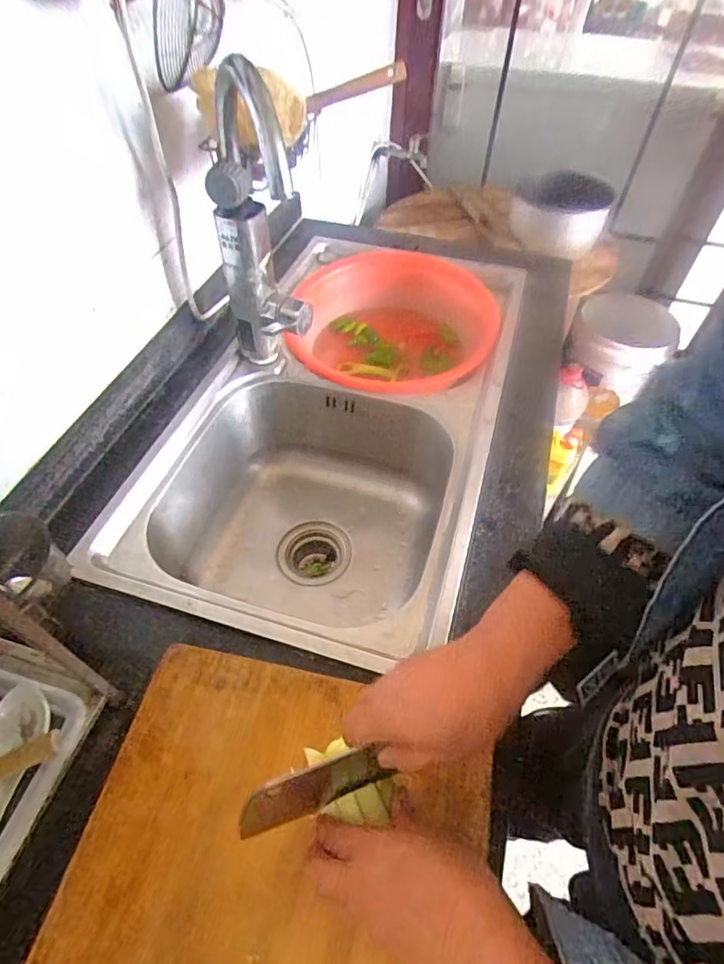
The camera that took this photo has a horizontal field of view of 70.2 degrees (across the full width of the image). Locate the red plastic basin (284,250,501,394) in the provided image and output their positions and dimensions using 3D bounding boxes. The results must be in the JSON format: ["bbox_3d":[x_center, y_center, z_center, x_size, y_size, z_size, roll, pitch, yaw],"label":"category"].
[{"bbox_3d":[0.057,-0.242,0.869,0.322,0.130,0.322,1,52,-1],"label":"red plastic basin"}]

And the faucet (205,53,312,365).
[{"bbox_3d":[-0.109,-0.243,0.581,0.099,0.351,0.168,-8,53,-8],"label":"faucet"}]

